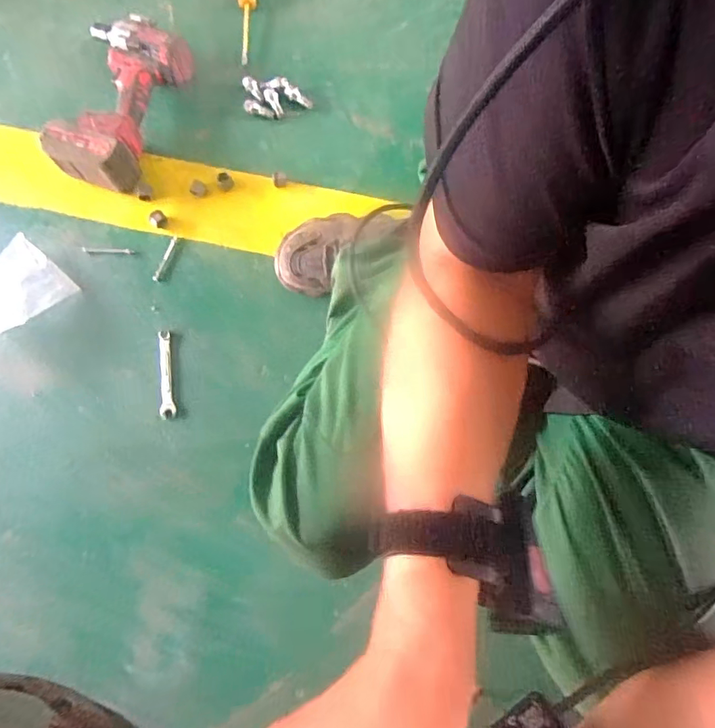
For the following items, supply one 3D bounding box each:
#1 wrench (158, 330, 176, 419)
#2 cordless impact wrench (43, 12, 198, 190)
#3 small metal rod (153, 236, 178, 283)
[{"bbox_3d":[-0.266,0.014,0.661,0.019,0.005,0.122,-6,77,-1],"label":"wrench"},{"bbox_3d":[-0.368,-0.397,0.719,0.153,0.068,0.263,16,78,4],"label":"cordless impact wrench"},{"bbox_3d":[-0.283,-0.156,0.702,0.011,0.007,0.077,19,78,4],"label":"small metal rod"}]

